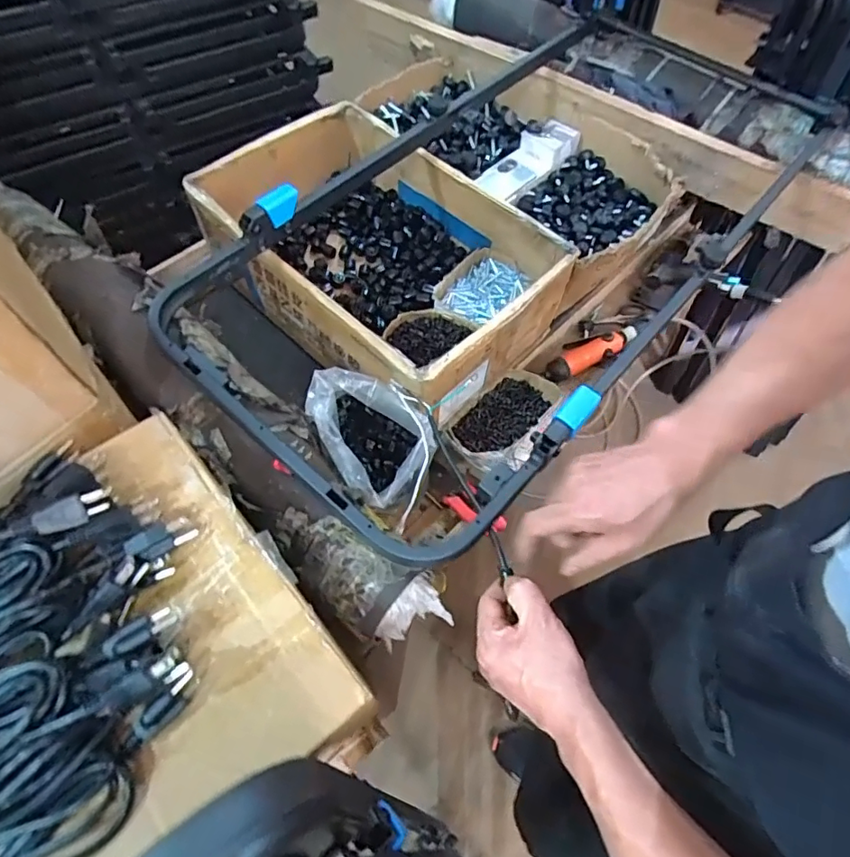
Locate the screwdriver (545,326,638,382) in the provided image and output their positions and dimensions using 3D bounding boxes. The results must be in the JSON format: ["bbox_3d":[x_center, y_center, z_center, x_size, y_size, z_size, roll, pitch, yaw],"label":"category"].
[{"bbox_3d":[0.288,-0.136,0.925,0.188,0.038,0.045,-24,66,-15],"label":"screwdriver"}]

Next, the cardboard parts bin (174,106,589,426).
[{"bbox_3d":[-0.080,-0.286,0.868,0.356,0.178,0.553,-40,71,-21],"label":"cardboard parts bin"}]

